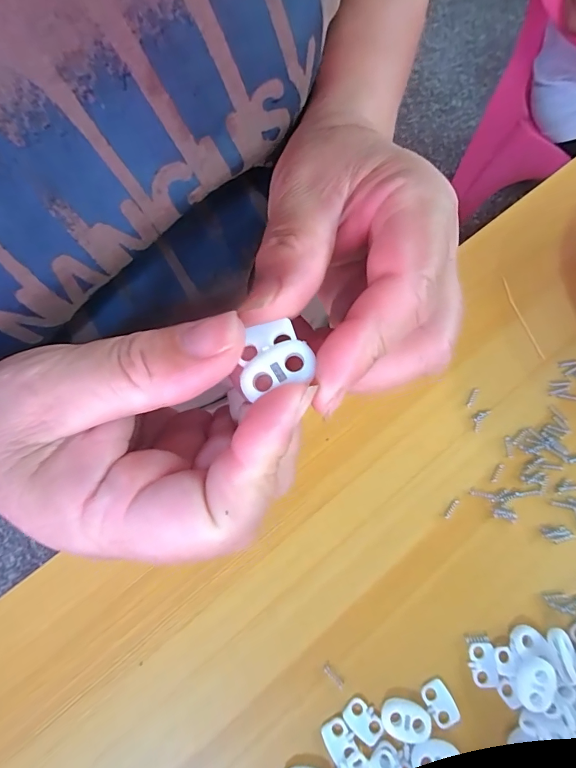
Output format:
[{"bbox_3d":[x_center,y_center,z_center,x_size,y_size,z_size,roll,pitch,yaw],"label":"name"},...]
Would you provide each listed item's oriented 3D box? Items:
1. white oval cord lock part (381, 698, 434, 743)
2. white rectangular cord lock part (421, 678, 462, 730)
[{"bbox_3d":[0.055,0.157,0.184,0.022,0.004,0.016,8,71,5],"label":"white oval cord lock part"},{"bbox_3d":[0.072,0.150,0.188,0.012,0.004,0.019,-29,72,-8],"label":"white rectangular cord lock part"}]

